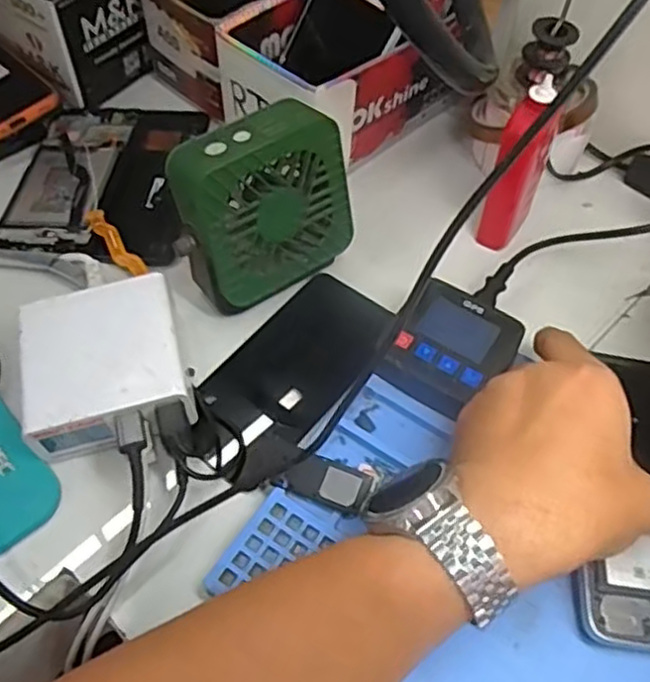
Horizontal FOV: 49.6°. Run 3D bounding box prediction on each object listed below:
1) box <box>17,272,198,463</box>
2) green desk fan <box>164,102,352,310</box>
[{"bbox_3d":[-0.126,0.013,0.400,0.086,0.045,0.086,-15,57,-12],"label":"box"},{"bbox_3d":[-0.036,-0.076,0.424,0.105,0.102,0.054,-25,59,-18],"label":"green desk fan"}]

